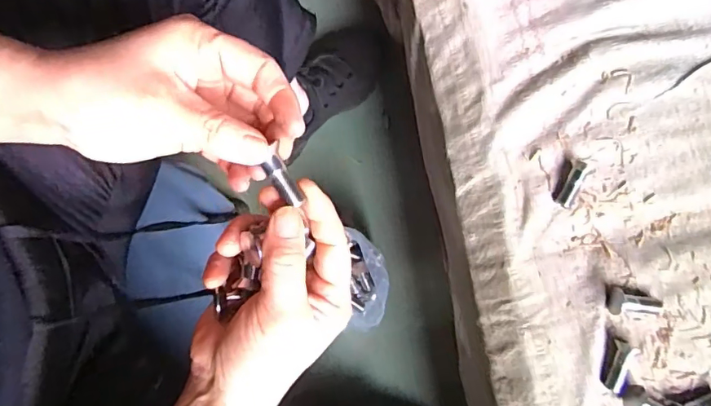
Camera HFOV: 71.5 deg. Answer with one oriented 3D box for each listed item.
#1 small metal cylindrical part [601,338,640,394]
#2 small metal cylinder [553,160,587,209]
[{"bbox_3d":[0.186,0.115,0.349,0.013,0.013,0.036,17,96,3],"label":"small metal cylindrical part"},{"bbox_3d":[0.160,-0.014,0.368,0.012,0.010,0.036,25,84,5],"label":"small metal cylinder"}]

